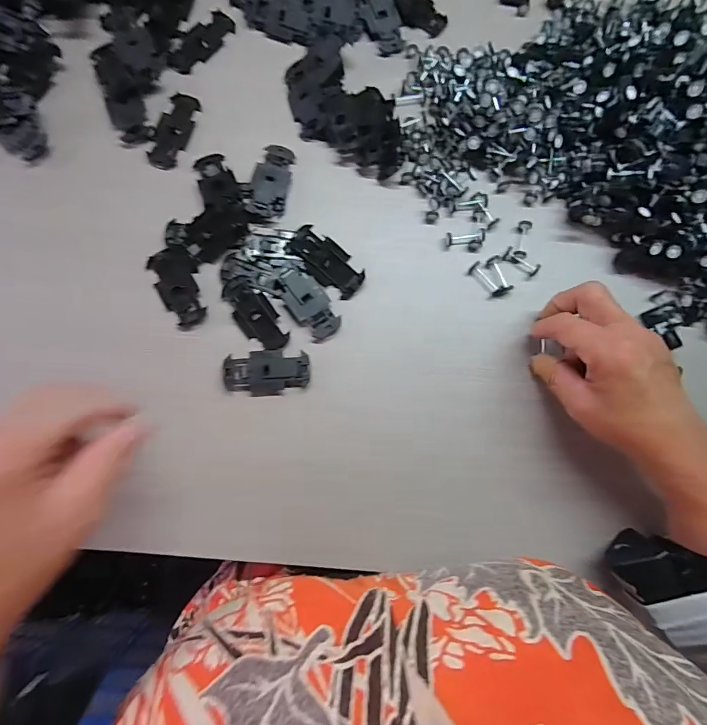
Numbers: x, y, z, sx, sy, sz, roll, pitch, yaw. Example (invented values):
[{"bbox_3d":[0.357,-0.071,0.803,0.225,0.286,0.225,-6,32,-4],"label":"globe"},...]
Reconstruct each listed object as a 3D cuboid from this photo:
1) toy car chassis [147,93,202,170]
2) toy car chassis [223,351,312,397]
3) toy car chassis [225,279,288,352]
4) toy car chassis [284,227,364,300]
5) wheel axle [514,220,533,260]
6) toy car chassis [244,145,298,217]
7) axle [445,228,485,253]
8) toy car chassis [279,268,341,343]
[{"bbox_3d":[-0.149,-0.193,0.345,0.027,0.004,0.067,16,82,-1],"label":"toy car chassis"},{"bbox_3d":[-0.065,0.008,0.314,0.063,0.008,0.033,-3,83,-4],"label":"toy car chassis"},{"bbox_3d":[-0.076,-0.038,0.319,0.028,0.006,0.064,-34,86,-7],"label":"toy car chassis"},{"bbox_3d":[-0.021,-0.079,0.326,0.065,0.007,0.031,42,82,2],"label":"toy car chassis"},{"bbox_3d":[0.139,-0.100,0.342,0.010,0.010,0.034,13,82,-2],"label":"wheel axle"},{"bbox_3d":[-0.066,-0.146,0.335,0.029,0.008,0.063,13,82,-2],"label":"toy car chassis"},{"bbox_3d":[0.091,-0.099,0.337,0.031,0.011,0.015,-3,83,-4],"label":"axle"},{"bbox_3d":[-0.035,-0.046,0.321,0.032,0.007,0.059,-41,87,-8],"label":"toy car chassis"}]

